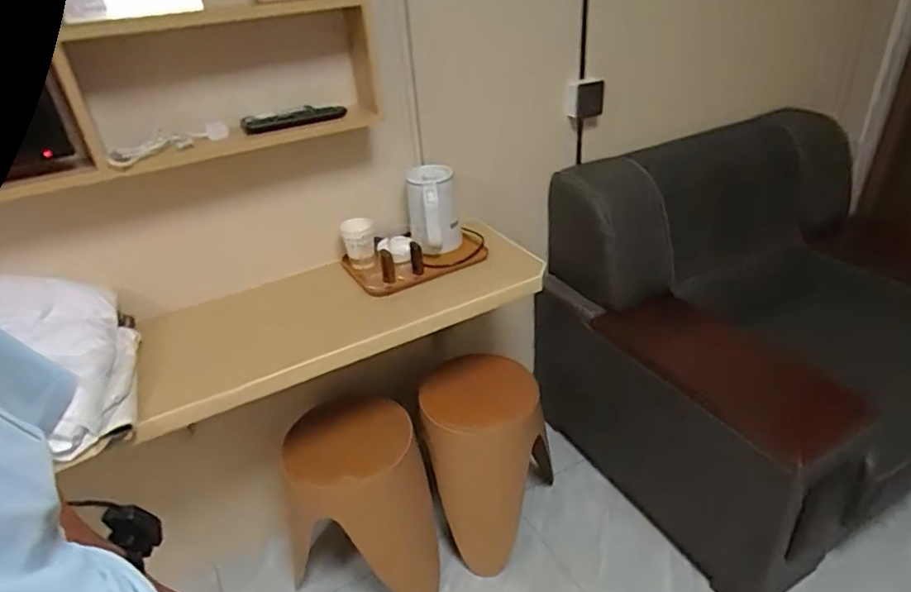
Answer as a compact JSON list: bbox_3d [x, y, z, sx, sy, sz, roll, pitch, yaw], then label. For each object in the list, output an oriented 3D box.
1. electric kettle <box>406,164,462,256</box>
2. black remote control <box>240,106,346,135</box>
[{"bbox_3d":[-0.049,-0.190,1.331,0.118,0.183,0.106,-5,32,0],"label":"electric kettle"},{"bbox_3d":[-0.318,-0.350,1.149,0.199,0.029,0.029,-13,33,-13],"label":"black remote control"}]

